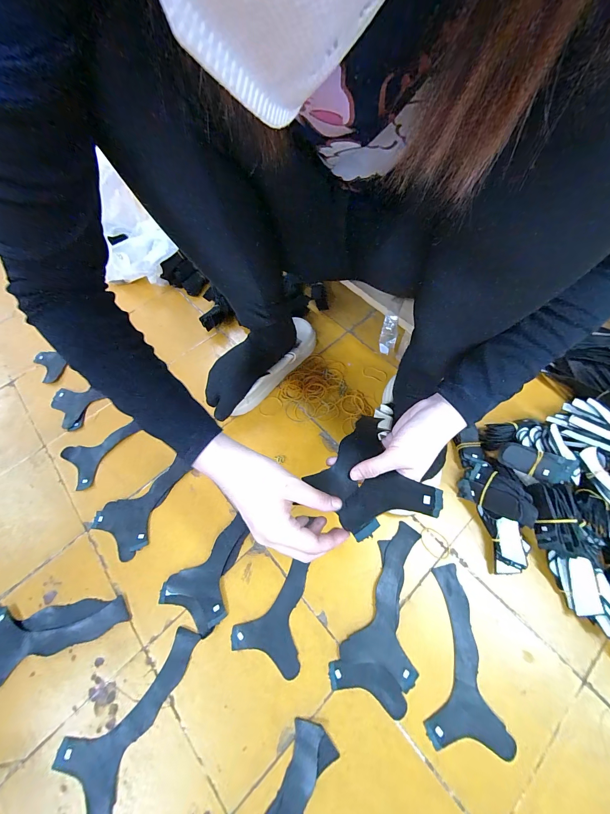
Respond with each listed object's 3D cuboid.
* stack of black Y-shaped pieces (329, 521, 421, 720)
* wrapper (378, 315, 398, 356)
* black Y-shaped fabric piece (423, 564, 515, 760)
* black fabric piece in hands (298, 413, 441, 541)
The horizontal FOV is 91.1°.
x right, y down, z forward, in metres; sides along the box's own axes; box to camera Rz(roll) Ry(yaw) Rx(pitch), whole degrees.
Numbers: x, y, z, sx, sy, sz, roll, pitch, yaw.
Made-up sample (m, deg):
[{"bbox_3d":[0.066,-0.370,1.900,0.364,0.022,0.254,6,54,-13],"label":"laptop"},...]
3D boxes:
[{"bbox_3d":[0.123,0.279,0.415,0.094,0.005,0.218,25,66,15],"label":"stack of black Y-shaped pieces"},{"bbox_3d":[0.151,-0.131,0.544,0.028,0.007,0.067,11,106,8],"label":"wrapper"},{"bbox_3d":[0.201,0.317,0.392,0.093,0.004,0.189,3,63,4],"label":"black Y-shaped fabric piece"},{"bbox_3d":[0.058,0.066,0.338,0.120,0.079,0.143,-15,63,-5],"label":"black fabric piece in hands"}]

